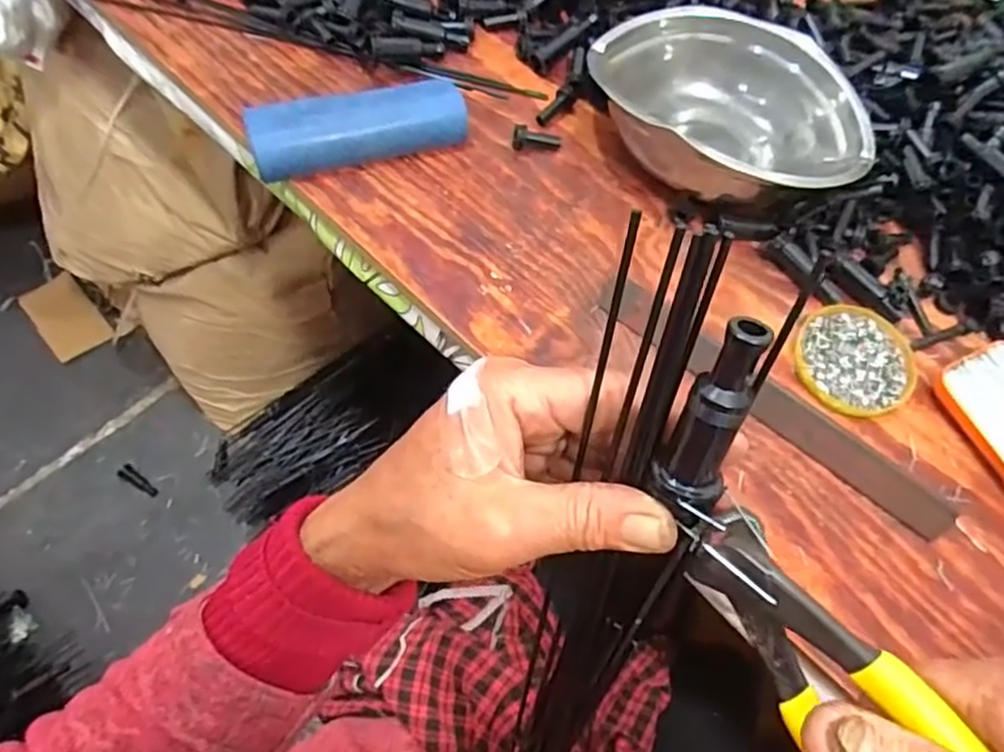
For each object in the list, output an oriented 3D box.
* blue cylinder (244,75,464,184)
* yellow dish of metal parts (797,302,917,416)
[{"bbox_3d":[-0.109,-0.194,0.533,0.159,0.040,0.053,-16,67,-14],"label":"blue cylinder"},{"bbox_3d":[0.254,-0.013,0.497,0.090,0.010,0.084,3,64,-6],"label":"yellow dish of metal parts"}]

